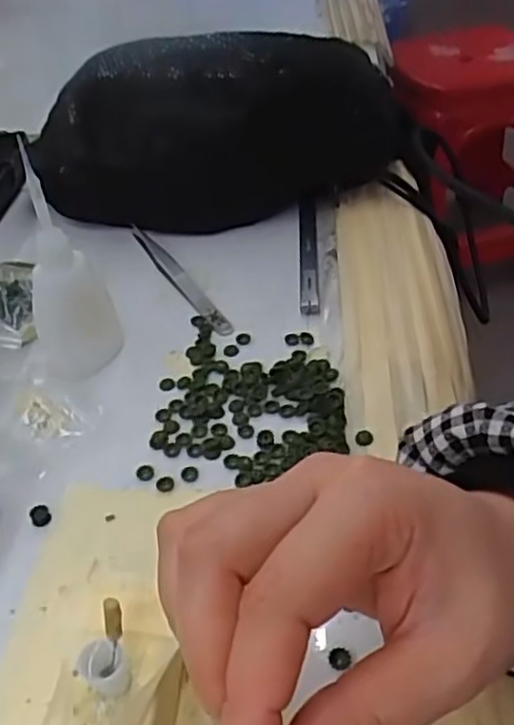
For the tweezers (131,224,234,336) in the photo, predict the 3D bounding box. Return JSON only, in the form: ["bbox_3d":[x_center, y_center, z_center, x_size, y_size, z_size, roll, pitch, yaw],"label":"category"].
[{"bbox_3d":[-0.051,-0.057,0.447,0.011,0.004,0.137,-24,46,-18],"label":"tweezers"}]

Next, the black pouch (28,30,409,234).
[{"bbox_3d":[-0.024,-0.165,0.483,0.243,0.106,0.091,-7,43,-1],"label":"black pouch"}]

